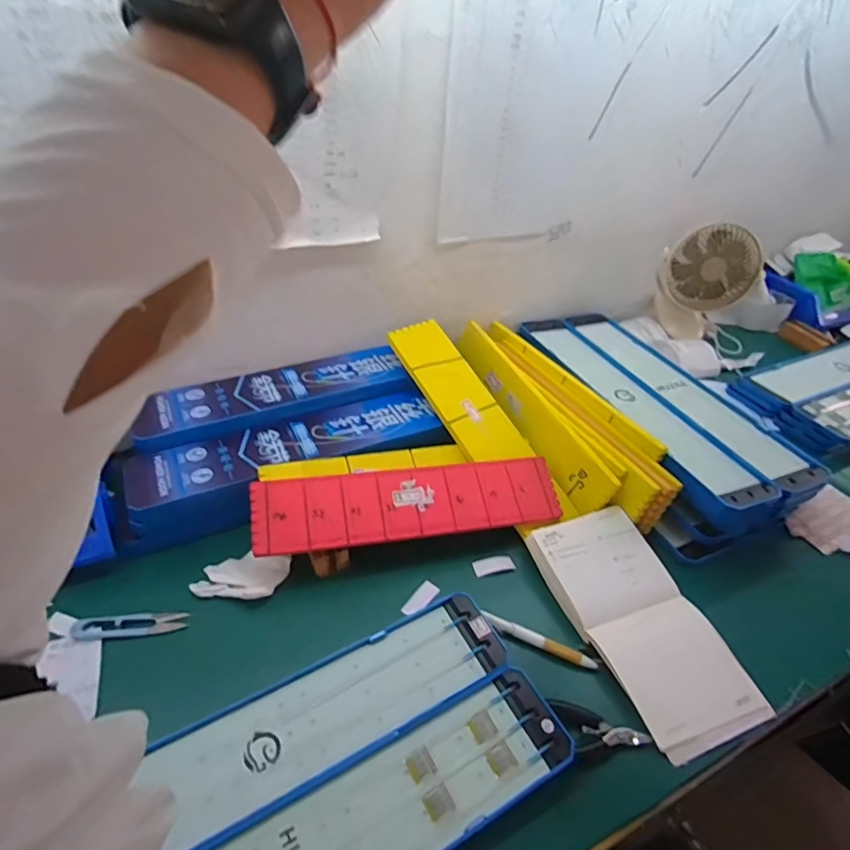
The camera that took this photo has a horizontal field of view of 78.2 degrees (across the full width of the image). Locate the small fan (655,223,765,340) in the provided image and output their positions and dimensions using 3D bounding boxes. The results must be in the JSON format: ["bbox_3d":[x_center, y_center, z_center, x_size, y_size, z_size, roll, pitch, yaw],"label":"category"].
[{"bbox_3d":[0.506,-0.253,0.952,0.154,0.203,0.070,28,45,24],"label":"small fan"}]

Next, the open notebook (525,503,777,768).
[{"bbox_3d":[0.219,0.197,0.539,0.126,0.018,0.241,-12,48,-21],"label":"open notebook"}]

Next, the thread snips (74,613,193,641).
[{"bbox_3d":[-0.284,0.193,0.504,0.104,0.004,0.023,-2,41,-9],"label":"thread snips"}]

